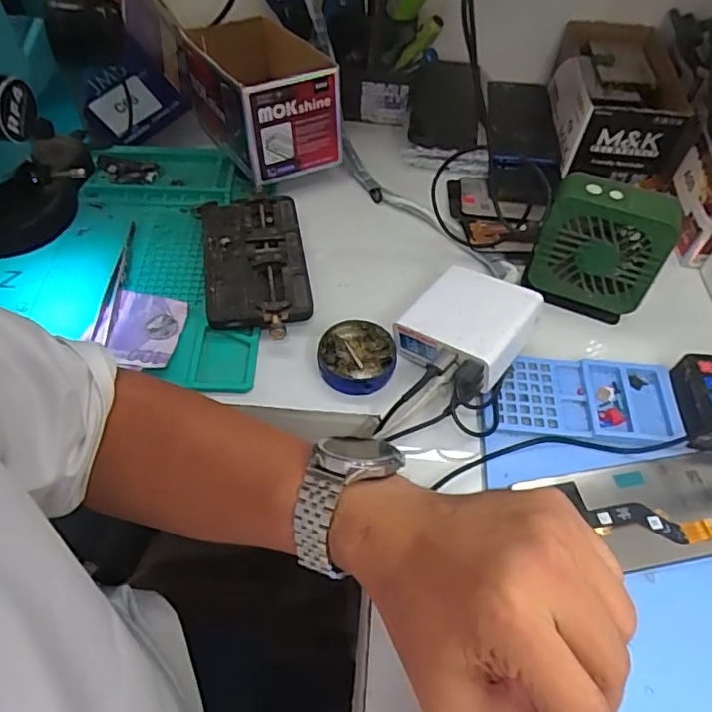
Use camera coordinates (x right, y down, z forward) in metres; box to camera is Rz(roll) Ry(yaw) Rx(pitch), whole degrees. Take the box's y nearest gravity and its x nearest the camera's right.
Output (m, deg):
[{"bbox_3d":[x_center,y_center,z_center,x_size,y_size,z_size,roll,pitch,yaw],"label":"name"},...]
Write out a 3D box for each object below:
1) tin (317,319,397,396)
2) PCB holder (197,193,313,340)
[{"bbox_3d":[0.001,0.001,0.465,0.061,0.016,0.061,2,57,-3],"label":"tin"},{"bbox_3d":[-0.090,-0.087,0.508,0.087,0.022,0.166,-8,58,-9],"label":"PCB holder"}]

